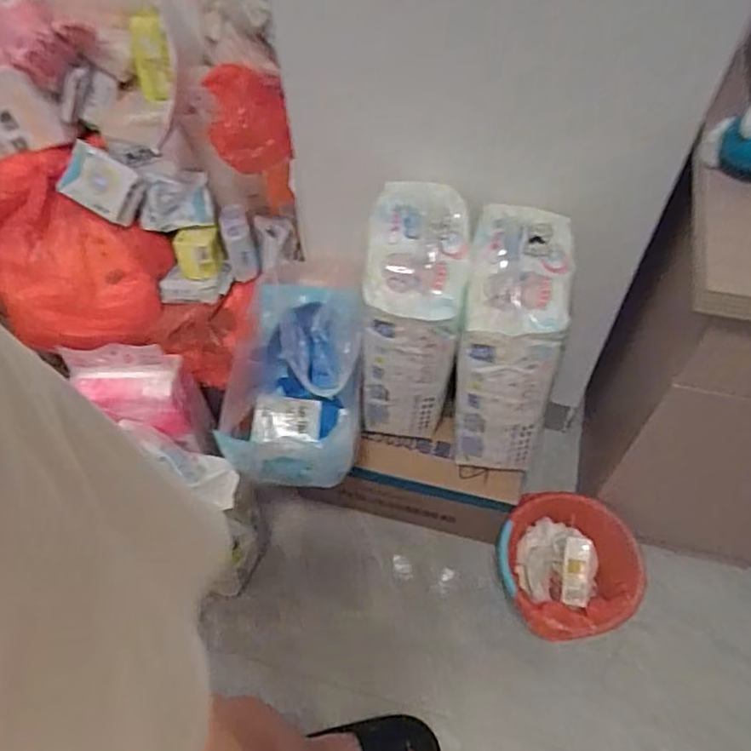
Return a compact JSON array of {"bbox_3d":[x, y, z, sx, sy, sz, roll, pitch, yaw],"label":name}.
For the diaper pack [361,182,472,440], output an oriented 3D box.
[{"bbox_3d":[0.059,-0.081,0.974,0.142,0.370,0.225,8,59,7],"label":"diaper pack"}]

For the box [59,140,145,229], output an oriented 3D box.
[{"bbox_3d":[-0.437,-0.304,0.998,0.122,0.033,0.085,28,93,-12],"label":"box"}]

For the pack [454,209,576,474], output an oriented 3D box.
[{"bbox_3d":[0.194,-0.044,0.940,0.140,0.376,0.243,9,59,7],"label":"pack"}]

